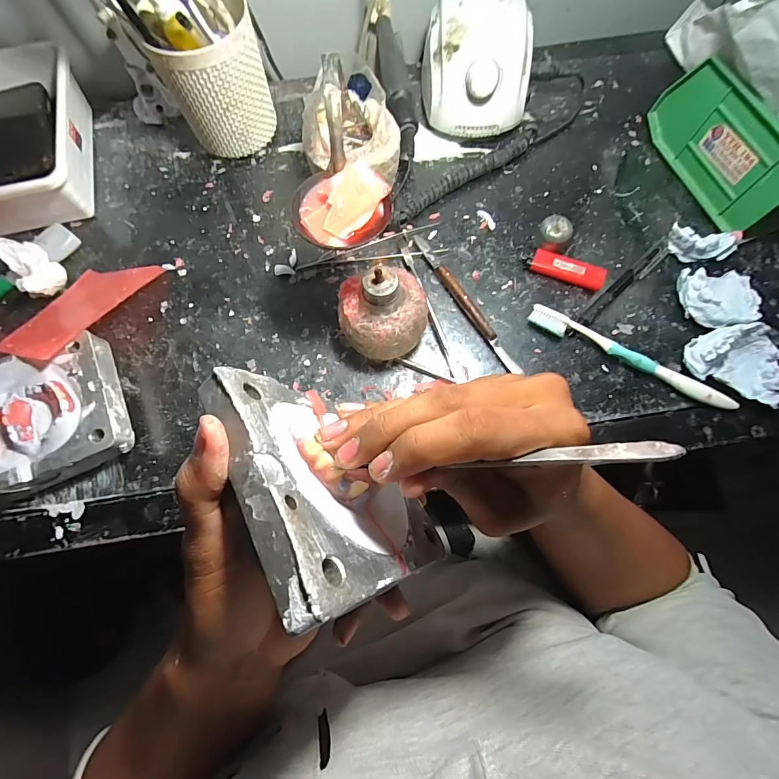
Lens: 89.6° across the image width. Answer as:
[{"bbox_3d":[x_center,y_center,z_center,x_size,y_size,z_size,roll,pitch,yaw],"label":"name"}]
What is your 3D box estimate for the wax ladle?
[{"bbox_3d":[-0.043,-0.164,0.280,0.071,0.043,0.120,-16,74,-3],"label":"wax ladle"}]

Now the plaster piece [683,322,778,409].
[{"bbox_3d":[0.298,-0.024,0.335,0.074,0.042,0.047,25,76,8],"label":"plaster piece"}]

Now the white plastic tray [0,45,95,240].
[{"bbox_3d":[-0.384,-0.251,0.402,0.143,0.064,0.193,-11,74,-2],"label":"white plastic tray"}]

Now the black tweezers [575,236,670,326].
[{"bbox_3d":[0.223,-0.102,0.374,0.123,0.012,0.016,-40,77,-9],"label":"black tweezers"}]

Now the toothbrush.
[{"bbox_3d":[0.212,-0.029,0.349,0.184,0.019,0.016,27,76,8],"label":"toothbrush"}]

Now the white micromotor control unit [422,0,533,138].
[{"bbox_3d":[0.091,-0.351,0.411,0.112,0.087,0.148,8,75,3],"label":"white micromotor control unit"}]

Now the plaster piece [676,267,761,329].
[{"bbox_3d":[0.304,-0.085,0.359,0.063,0.029,0.060,-8,74,-1],"label":"plaster piece"}]

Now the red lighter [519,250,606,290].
[{"bbox_3d":[0.167,-0.117,0.378,0.078,0.014,0.020,21,76,7],"label":"red lighter"}]

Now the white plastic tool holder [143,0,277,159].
[{"bbox_3d":[-0.167,-0.305,0.388,0.092,0.110,0.088,-16,74,-3],"label":"white plastic tool holder"}]

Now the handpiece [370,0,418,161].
[{"bbox_3d":[0.005,-0.323,0.401,0.026,0.023,0.191,-9,74,-1],"label":"handpiece"}]

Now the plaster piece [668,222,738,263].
[{"bbox_3d":[0.298,-0.140,0.378,0.061,0.024,0.026,8,75,3],"label":"plaster piece"}]

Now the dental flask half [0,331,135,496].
[{"bbox_3d":[-0.292,0.026,0.328,0.142,0.045,0.107,-20,75,-5],"label":"dental flask half"}]

